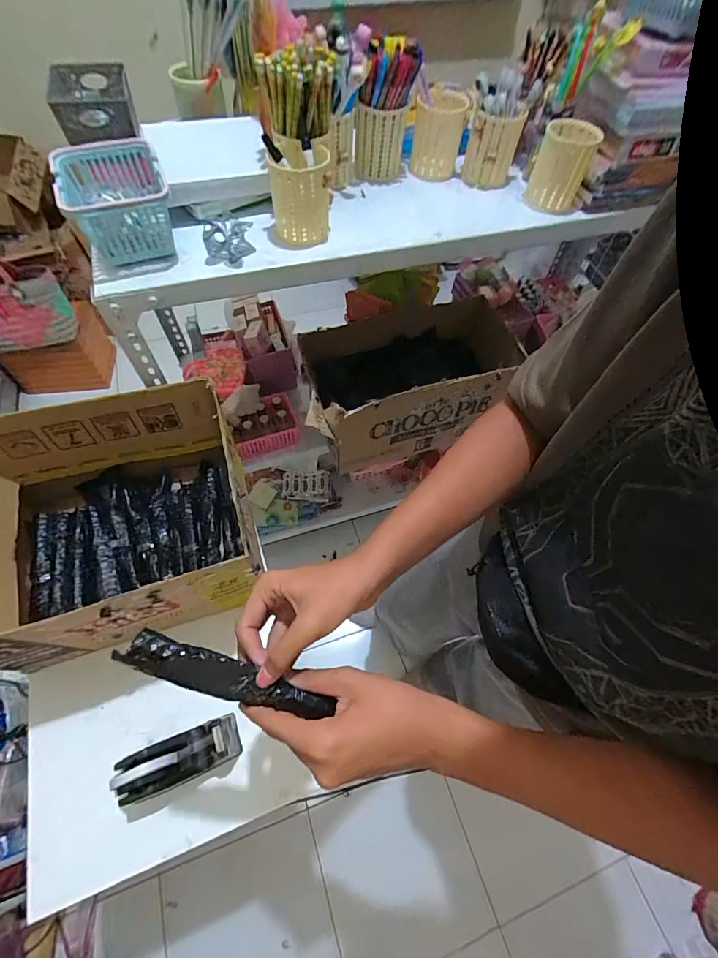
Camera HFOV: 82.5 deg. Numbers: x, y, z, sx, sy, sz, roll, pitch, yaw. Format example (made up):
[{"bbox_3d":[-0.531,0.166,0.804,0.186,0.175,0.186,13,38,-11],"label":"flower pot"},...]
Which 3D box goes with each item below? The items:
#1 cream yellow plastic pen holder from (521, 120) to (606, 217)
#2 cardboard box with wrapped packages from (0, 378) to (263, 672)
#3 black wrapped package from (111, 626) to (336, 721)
[{"bbox_3d":[0.338,-0.523,0.687,0.085,0.104,0.087,23,62,9],"label":"cream yellow plastic pen holder"},{"bbox_3d":[-0.379,0.073,0.656,0.397,0.238,0.328,-17,63,-13],"label":"cardboard box with wrapped packages"},{"bbox_3d":[-0.107,0.169,0.344,0.174,0.018,0.030,27,60,-15],"label":"black wrapped package"}]

